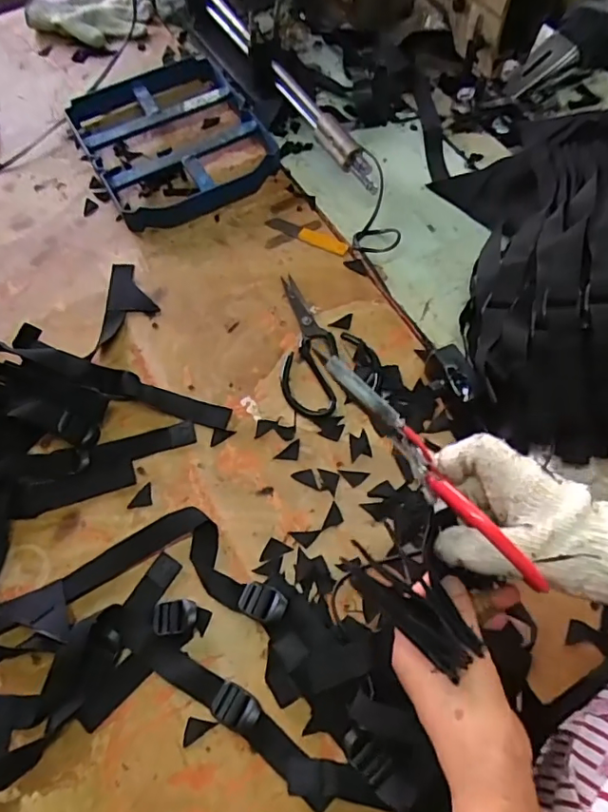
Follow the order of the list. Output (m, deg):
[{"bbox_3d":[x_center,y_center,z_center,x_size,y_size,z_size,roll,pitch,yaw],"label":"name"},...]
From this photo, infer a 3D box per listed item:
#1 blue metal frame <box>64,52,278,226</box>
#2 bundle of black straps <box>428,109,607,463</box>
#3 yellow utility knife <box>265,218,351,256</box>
[{"bbox_3d":[-0.173,-0.359,0.734,0.229,0.047,0.244,-27,69,-10],"label":"blue metal frame"},{"bbox_3d":[0.325,-0.151,0.574,0.334,0.131,0.414,10,68,5],"label":"bundle of black straps"},{"bbox_3d":[0.005,-0.218,0.689,0.109,0.006,0.024,23,69,11],"label":"yellow utility knife"}]

